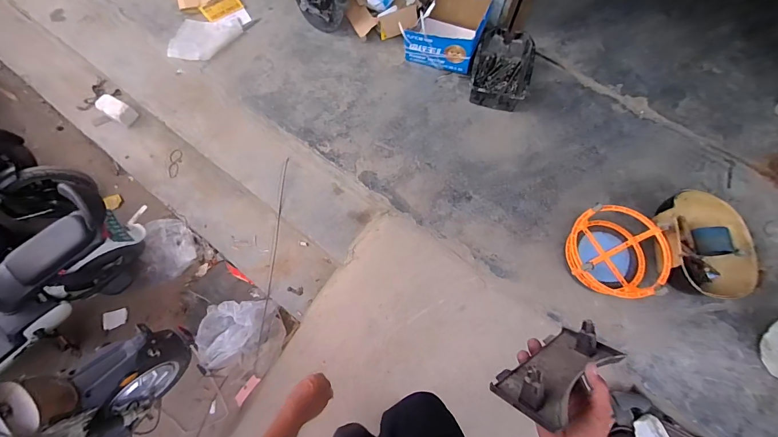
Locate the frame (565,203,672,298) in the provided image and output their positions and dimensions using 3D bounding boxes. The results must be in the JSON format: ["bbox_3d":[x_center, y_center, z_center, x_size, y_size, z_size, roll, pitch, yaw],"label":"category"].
[{"bbox_3d":[0.827,0.130,1.247,0.332,0.219,0.313,35,73,14],"label":"frame"}]

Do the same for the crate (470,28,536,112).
[{"bbox_3d":[0.500,-0.657,1.519,0.242,0.143,0.365,16,70,8],"label":"crate"}]

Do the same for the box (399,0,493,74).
[{"bbox_3d":[0.266,-0.876,1.568,0.325,0.244,0.278,18,70,9],"label":"box"}]

